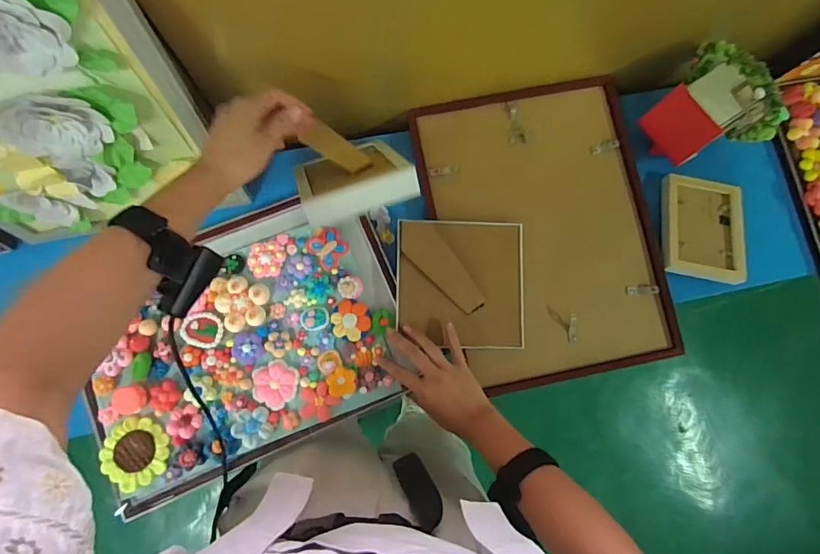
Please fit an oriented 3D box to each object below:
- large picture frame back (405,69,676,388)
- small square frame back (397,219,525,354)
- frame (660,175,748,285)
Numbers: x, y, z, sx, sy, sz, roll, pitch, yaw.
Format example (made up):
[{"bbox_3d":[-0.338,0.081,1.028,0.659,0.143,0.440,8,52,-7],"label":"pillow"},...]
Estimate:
[{"bbox_3d":[0.196,-0.066,0.635,0.305,0.026,0.420,-10,86,-4],"label":"large picture frame back"},{"bbox_3d":[0.070,0.009,0.605,0.172,0.022,0.170,1,85,-3],"label":"small square frame back"},{"bbox_3d":[0.434,-0.072,0.652,0.116,0.018,0.159,11,73,2],"label":"frame"}]

